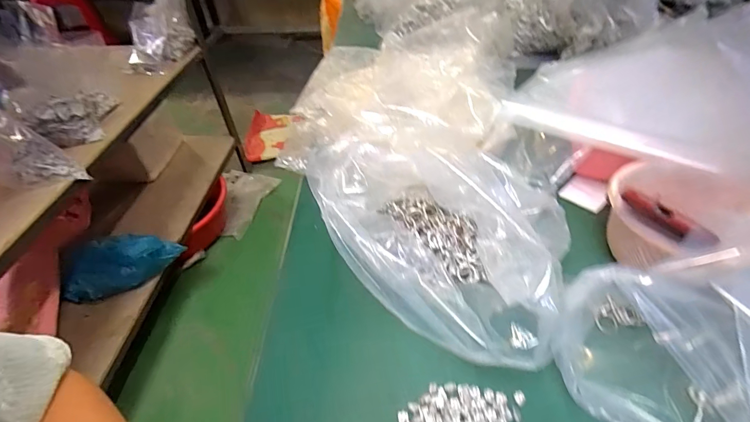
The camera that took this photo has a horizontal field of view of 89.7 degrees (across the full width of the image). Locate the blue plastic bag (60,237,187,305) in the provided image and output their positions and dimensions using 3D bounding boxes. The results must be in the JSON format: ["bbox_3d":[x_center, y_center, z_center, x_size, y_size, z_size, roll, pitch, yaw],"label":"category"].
[{"bbox_3d":[-0.705,0.137,1.053,0.299,0.127,0.122,-25,48,-20],"label":"blue plastic bag"}]

